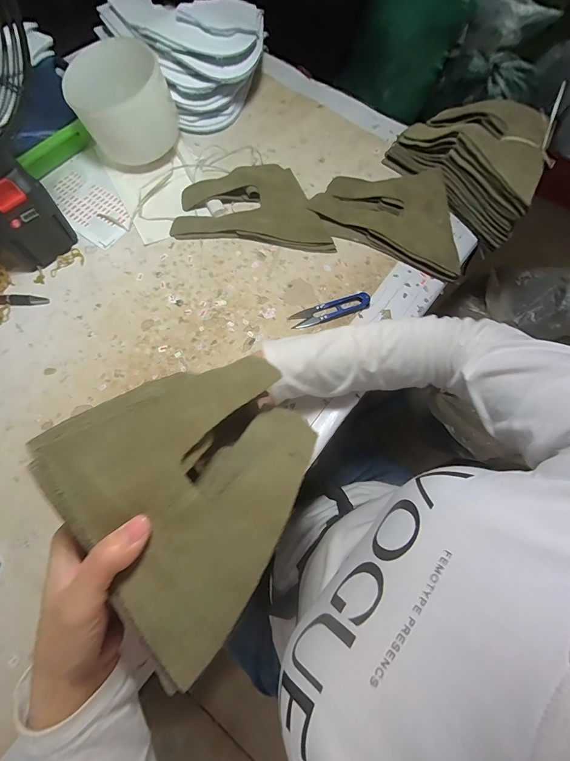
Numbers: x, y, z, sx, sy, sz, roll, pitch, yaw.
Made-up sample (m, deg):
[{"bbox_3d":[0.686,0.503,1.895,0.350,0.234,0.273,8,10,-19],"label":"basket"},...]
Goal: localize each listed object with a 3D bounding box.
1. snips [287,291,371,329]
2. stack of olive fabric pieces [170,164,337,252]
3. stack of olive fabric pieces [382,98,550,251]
[{"bbox_3d":[0.057,-0.089,0.427,0.100,0.013,0.026,-18,73,-8],"label":"snips"},{"bbox_3d":[-0.043,-0.243,0.468,0.206,0.015,0.139,1,71,-2],"label":"stack of olive fabric pieces"},{"bbox_3d":[0.259,-0.299,0.461,0.110,0.089,0.208,-36,76,-13],"label":"stack of olive fabric pieces"}]

